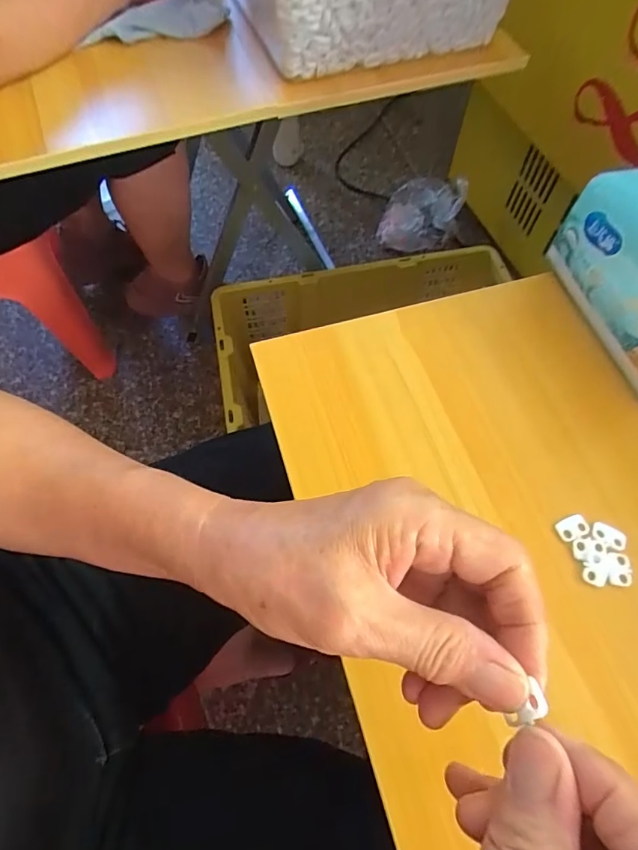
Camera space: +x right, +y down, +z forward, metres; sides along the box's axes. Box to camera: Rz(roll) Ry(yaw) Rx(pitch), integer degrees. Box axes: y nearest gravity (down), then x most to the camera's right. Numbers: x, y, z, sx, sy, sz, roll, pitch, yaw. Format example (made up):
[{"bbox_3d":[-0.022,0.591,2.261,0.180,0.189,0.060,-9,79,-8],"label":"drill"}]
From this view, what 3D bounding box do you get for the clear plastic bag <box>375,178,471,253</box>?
[{"bbox_3d":[0.236,-0.498,1.085,0.173,0.116,0.161,21,66,10],"label":"clear plastic bag"}]

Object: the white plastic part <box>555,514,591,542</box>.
[{"bbox_3d":[0.150,0.061,0.276,0.019,0.004,0.012,-19,65,-9],"label":"white plastic part"}]

